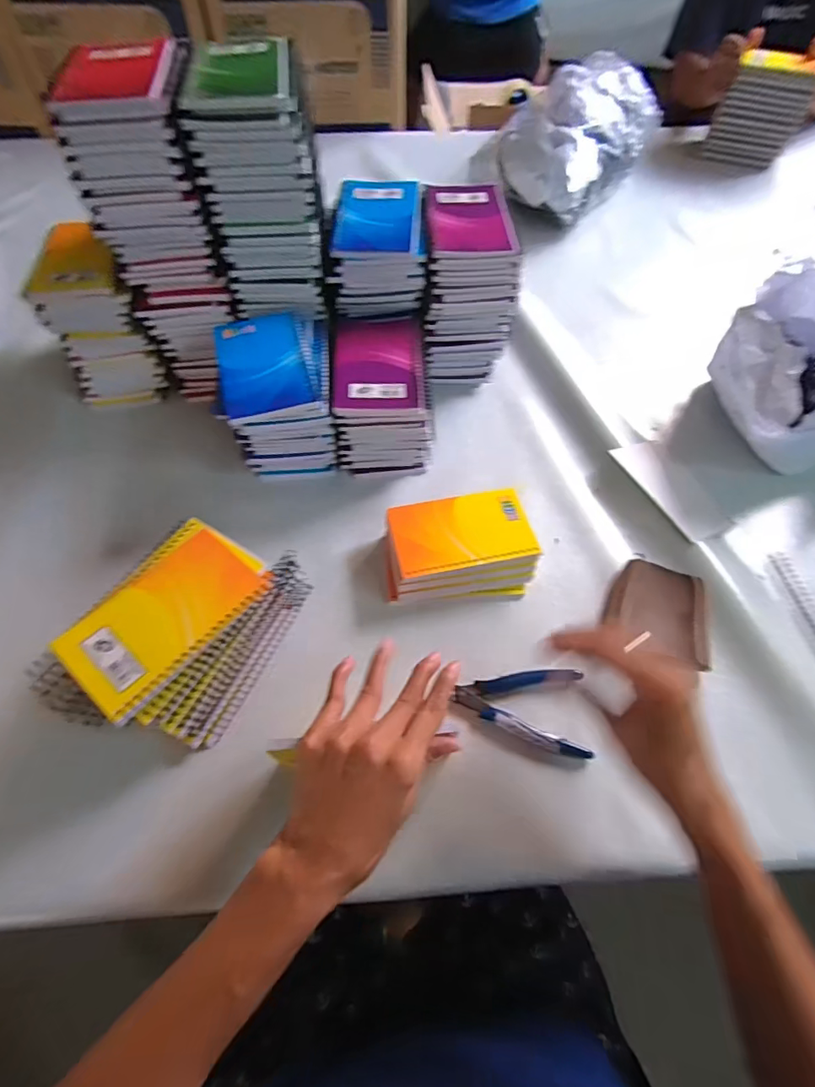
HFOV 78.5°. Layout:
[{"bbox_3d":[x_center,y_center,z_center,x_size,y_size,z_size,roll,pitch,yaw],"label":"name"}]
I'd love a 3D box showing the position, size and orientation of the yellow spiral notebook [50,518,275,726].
[{"bbox_3d":[-0.177,0.046,0.363,0.092,0.012,0.137,34,63,18],"label":"yellow spiral notebook"}]

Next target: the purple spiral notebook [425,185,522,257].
[{"bbox_3d":[0.064,-0.340,0.524,0.087,0.011,0.123,-2,58,-3],"label":"purple spiral notebook"}]

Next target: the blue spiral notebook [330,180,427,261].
[{"bbox_3d":[-0.027,-0.343,0.521,0.092,0.014,0.132,0,58,-1],"label":"blue spiral notebook"}]

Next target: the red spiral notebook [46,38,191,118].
[{"bbox_3d":[-0.236,-0.390,0.417,0.101,0.015,0.141,-8,59,-6],"label":"red spiral notebook"}]

